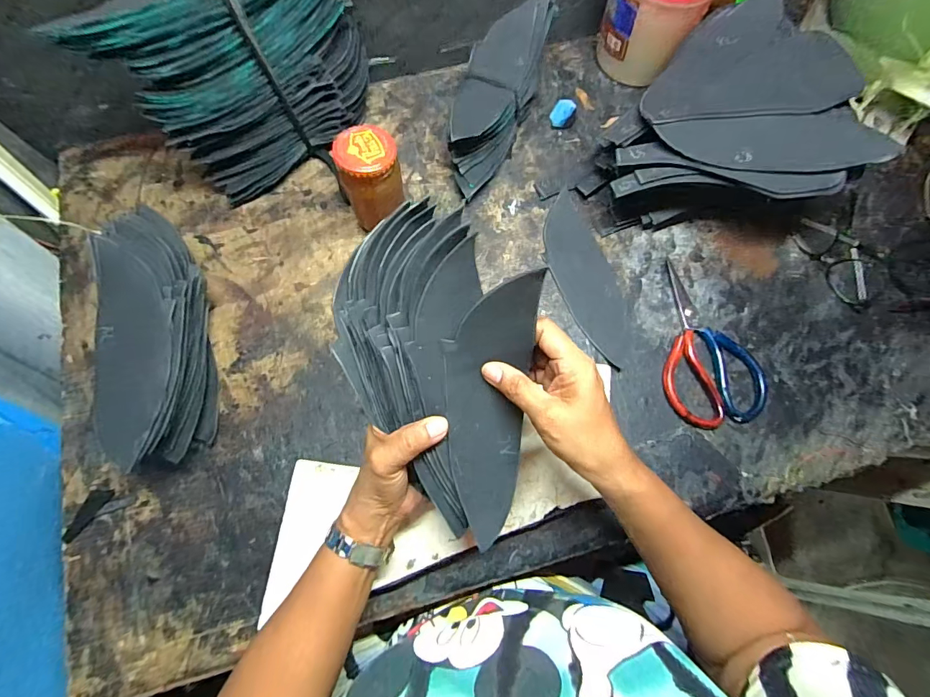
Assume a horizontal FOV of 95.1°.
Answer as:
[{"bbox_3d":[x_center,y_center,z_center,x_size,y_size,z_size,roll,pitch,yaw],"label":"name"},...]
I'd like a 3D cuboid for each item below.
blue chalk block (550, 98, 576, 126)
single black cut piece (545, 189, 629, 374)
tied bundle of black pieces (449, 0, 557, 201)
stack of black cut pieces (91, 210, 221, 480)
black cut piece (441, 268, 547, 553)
[{"bbox_3d":[0.124,-0.300,0.543,0.027,0.022,0.032,25,75,7],"label":"blue chalk block"},{"bbox_3d":[0.139,-0.083,0.490,0.069,0.004,0.207,-20,75,-6],"label":"single black cut piece"},{"bbox_3d":[0.035,-0.300,0.513,0.076,0.077,0.237,20,75,5],"label":"tied bundle of black pieces"},{"bbox_3d":[-0.304,-0.011,0.423,0.071,0.083,0.244,-8,74,-3],"label":"stack of black cut pieces"},{"bbox_3d":[0.015,0.044,0.315,0.061,0.033,0.198,5,104,1],"label":"black cut piece"}]

